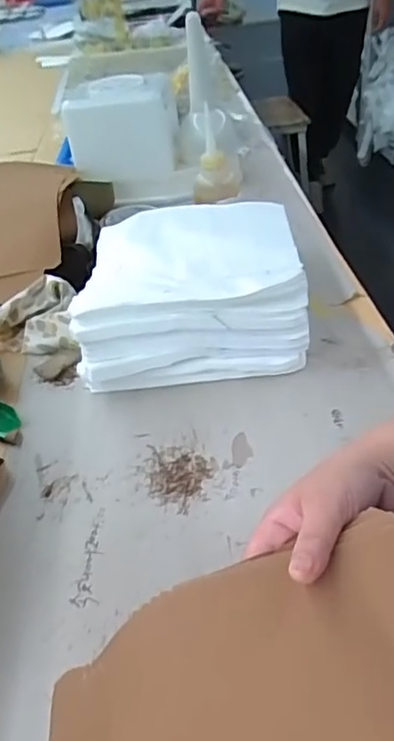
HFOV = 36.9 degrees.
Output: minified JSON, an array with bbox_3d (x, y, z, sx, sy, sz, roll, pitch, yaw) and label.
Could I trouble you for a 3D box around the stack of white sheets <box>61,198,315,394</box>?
[{"bbox_3d":[-0.004,-0.095,0.621,0.207,0.095,0.225,-5,39,3],"label":"stack of white sheets"}]

